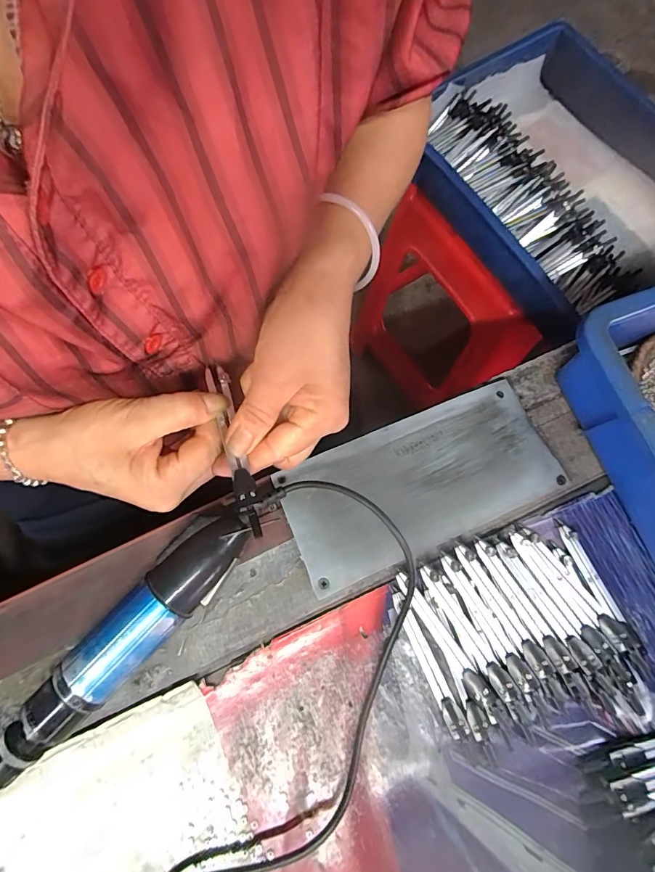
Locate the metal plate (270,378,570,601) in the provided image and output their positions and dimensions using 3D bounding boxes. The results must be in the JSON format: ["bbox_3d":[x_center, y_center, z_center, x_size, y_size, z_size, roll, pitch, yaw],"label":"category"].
[{"bbox_3d":[0.067,0.033,0.319,0.197,0.009,0.093,-23,78,-5],"label":"metal plate"}]

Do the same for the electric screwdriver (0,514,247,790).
[{"bbox_3d":[-0.135,0.138,0.279,0.037,0.040,0.216,42,80,10],"label":"electric screwdriver"}]

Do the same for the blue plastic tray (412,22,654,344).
[{"bbox_3d":[0.305,-0.327,0.564,0.289,0.078,0.378,-30,76,-7],"label":"blue plastic tray"}]

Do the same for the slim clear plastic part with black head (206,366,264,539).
[{"bbox_3d":[-0.057,0.007,0.267,0.013,0.005,0.113,-17,72,-4],"label":"slim clear plastic part with black head"}]

